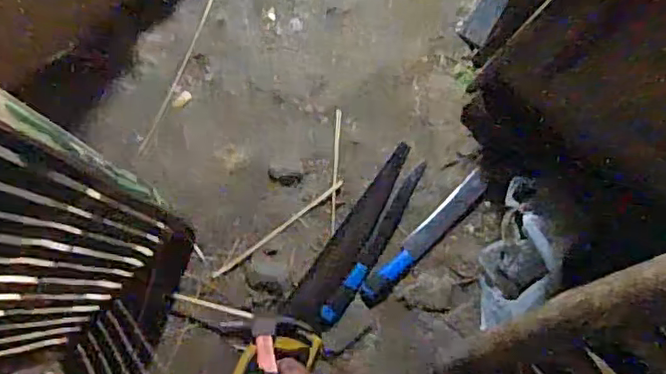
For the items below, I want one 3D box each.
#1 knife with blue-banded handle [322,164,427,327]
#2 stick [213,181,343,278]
[{"bbox_3d":[0.092,0.120,1.250,0.041,0.025,0.380,33,82,2],"label":"knife with blue-banded handle"},{"bbox_3d":[-0.115,0.089,1.261,0.329,0.011,0.012,-36,85,-7],"label":"stick"}]

